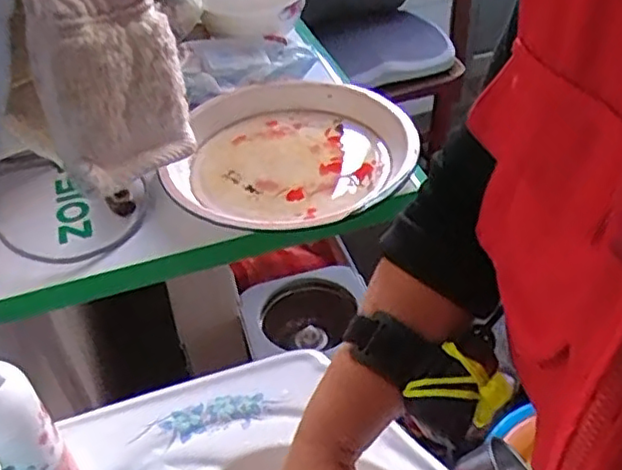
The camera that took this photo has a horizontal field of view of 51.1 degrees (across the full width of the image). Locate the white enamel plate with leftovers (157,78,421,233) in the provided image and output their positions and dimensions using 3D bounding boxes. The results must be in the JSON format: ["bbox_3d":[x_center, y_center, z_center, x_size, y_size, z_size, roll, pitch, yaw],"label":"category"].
[{"bbox_3d":[-0.030,-0.106,0.822,0.299,0.046,0.285,-2,42,2],"label":"white enamel plate with leftovers"}]

